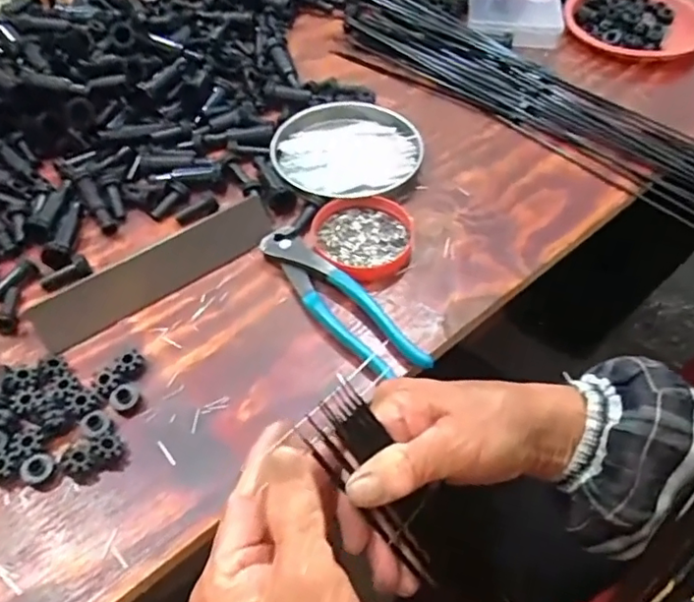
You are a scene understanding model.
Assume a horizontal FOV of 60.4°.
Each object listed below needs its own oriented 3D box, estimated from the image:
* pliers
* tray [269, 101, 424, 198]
[{"bbox_3d":[-0.007,0.000,0.433,0.039,0.015,0.156,-30,58,-21],"label":"pliers"},{"bbox_3d":[-0.002,-0.140,0.549,0.130,0.024,0.111,-6,52,-5],"label":"tray"}]

